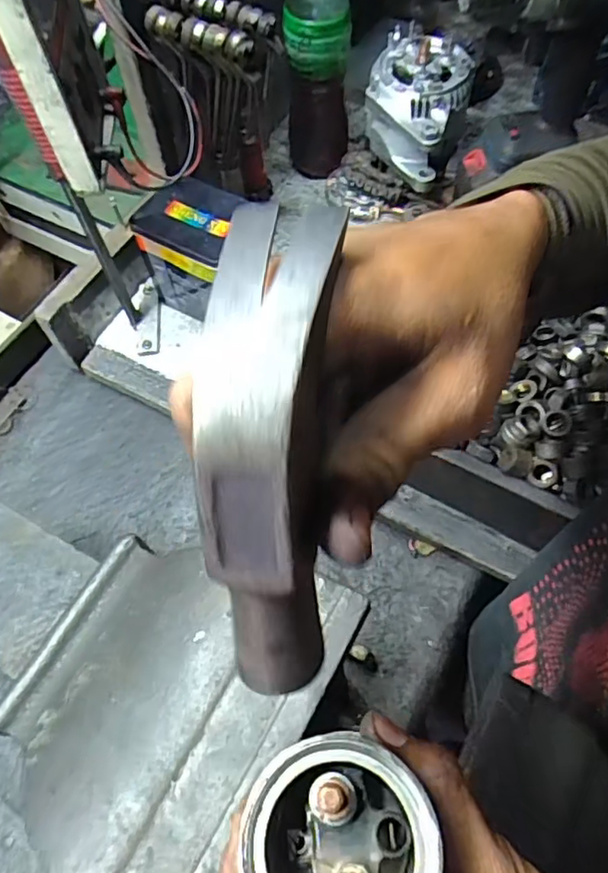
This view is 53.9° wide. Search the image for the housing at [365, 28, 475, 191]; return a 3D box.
[{"bbox_3d":[0.136,-0.402,0.733,0.116,0.103,0.127,26,66,16],"label":"housing"}]

